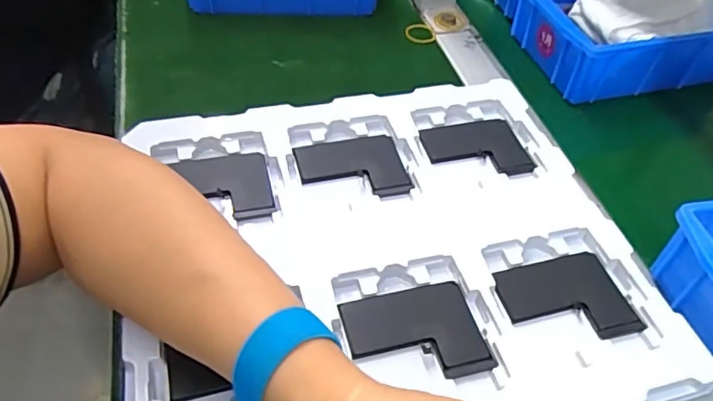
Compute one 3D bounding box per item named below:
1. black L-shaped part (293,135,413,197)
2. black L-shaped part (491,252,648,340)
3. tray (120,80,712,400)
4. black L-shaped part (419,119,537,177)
[{"bbox_3d":[-0.004,-0.024,0.415,0.077,0.004,0.061,-9,51,-11],"label":"black L-shaped part"},{"bbox_3d":[0.131,0.063,0.351,0.079,0.004,0.059,-9,51,-11],"label":"black L-shaped part"},{"bbox_3d":[0.017,0.025,0.365,0.317,0.022,0.282,-10,51,-12],"label":"tray"},{"bbox_3d":[0.093,-0.041,0.439,0.080,0.004,0.061,-5,51,-8],"label":"black L-shaped part"}]

